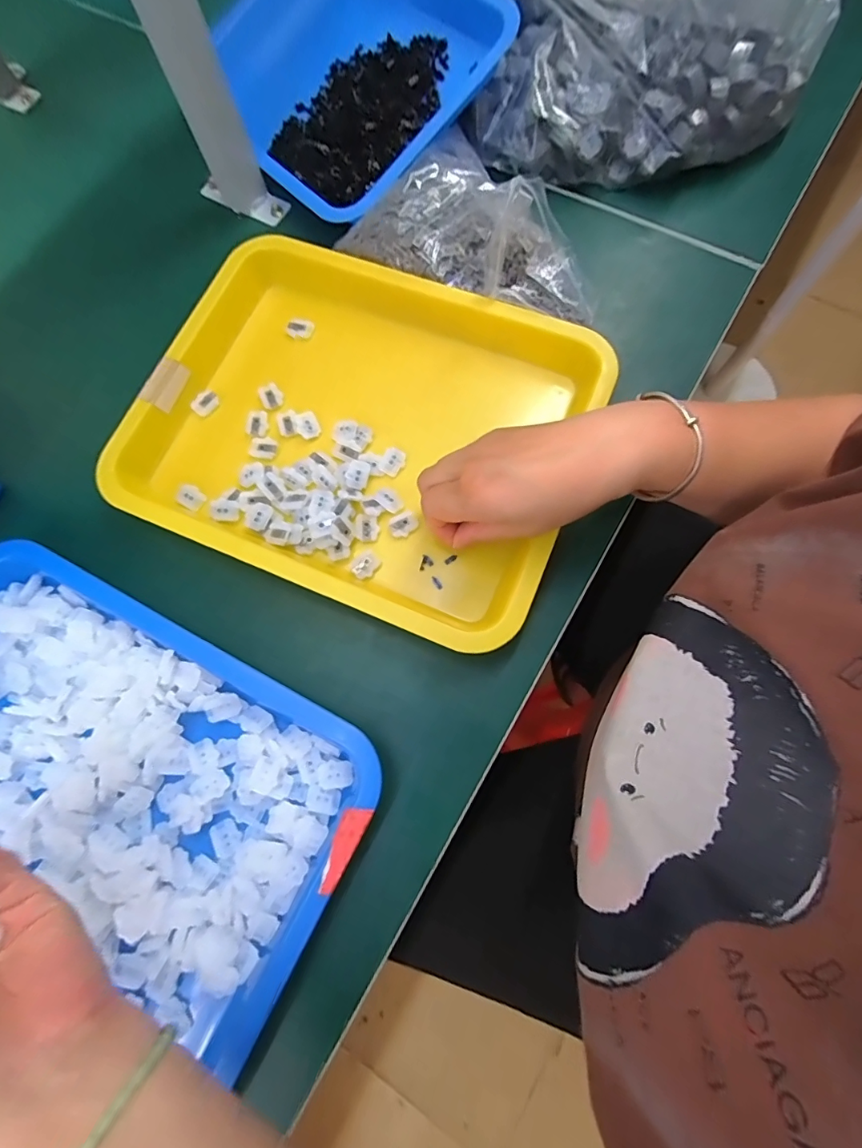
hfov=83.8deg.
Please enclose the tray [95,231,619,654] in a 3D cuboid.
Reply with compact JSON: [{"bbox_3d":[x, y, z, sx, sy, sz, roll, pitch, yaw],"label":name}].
[{"bbox_3d":[-0.055,-0.113,0.385,0.333,0.056,0.265,22,76,8],"label":"tray"}]

